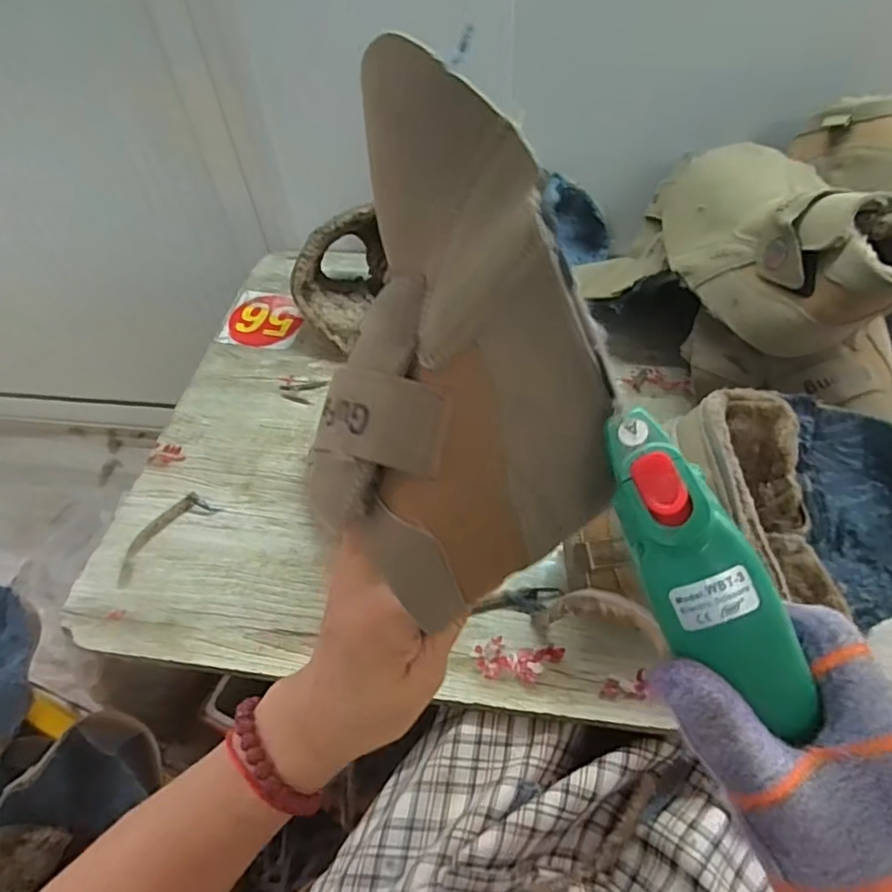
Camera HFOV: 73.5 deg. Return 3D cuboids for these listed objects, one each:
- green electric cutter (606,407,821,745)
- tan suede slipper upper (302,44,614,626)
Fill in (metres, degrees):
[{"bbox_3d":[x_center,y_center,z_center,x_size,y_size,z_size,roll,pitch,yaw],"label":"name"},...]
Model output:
[{"bbox_3d":[0.088,0.045,0.200,0.037,0.025,0.119,-32,92,-20],"label":"green electric cutter"},{"bbox_3d":[0.008,-0.042,0.237,0.118,0.032,0.209,9,94,19],"label":"tan suede slipper upper"}]

